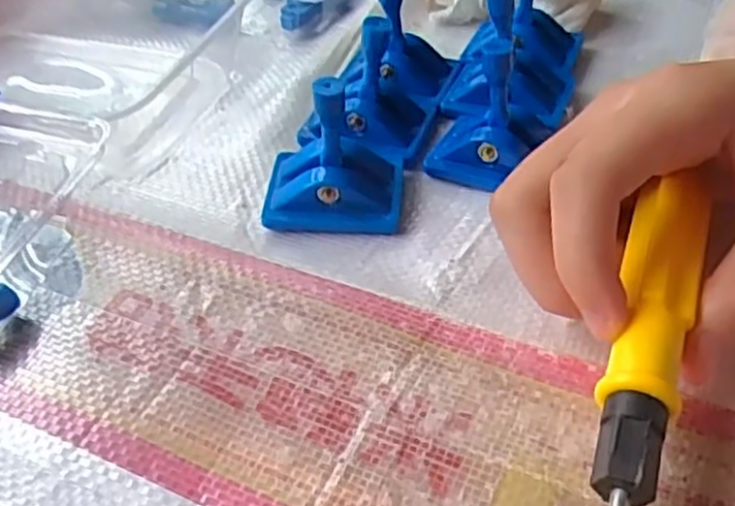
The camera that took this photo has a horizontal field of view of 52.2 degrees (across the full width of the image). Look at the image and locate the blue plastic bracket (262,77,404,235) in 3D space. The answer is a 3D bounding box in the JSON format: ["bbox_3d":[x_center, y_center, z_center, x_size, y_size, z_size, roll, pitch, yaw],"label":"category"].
[{"bbox_3d":[-0.012,-0.034,0.236,0.044,0.045,0.032,2,46,4],"label":"blue plastic bracket"}]

